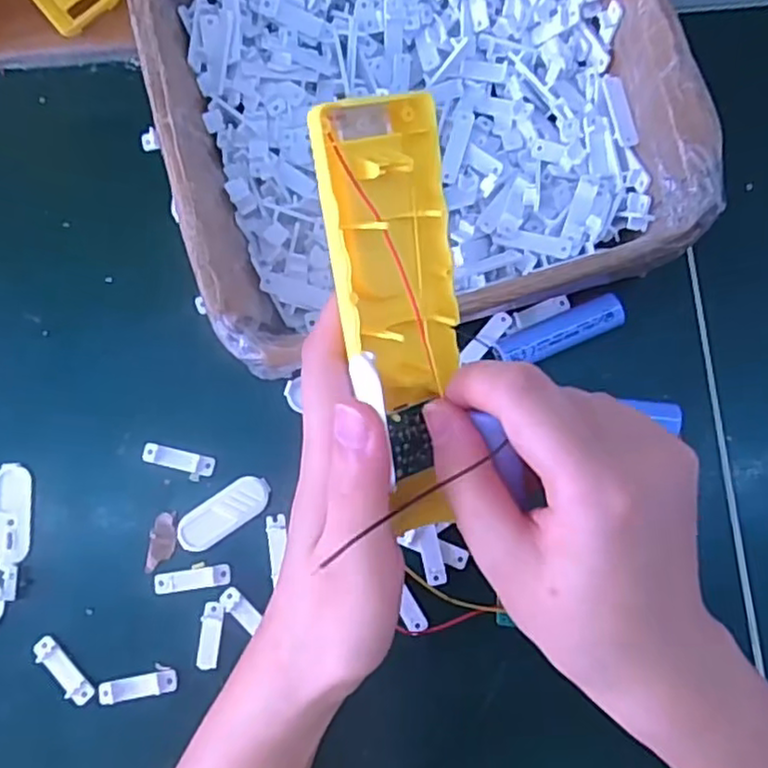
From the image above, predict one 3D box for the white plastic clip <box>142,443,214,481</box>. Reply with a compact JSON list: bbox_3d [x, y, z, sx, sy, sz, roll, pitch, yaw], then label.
[{"bbox_3d":[-0.106,0.040,0.344,0.036,0.004,0.013,13,80,4],"label":"white plastic clip"}]

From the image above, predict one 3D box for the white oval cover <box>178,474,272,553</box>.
[{"bbox_3d":[-0.080,0.064,0.338,0.049,0.006,0.021,-36,80,-5],"label":"white oval cover"}]

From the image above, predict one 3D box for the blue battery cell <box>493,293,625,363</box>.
[{"bbox_3d":[0.089,-0.025,0.346,0.066,0.021,0.018,-23,79,-3],"label":"blue battery cell"}]

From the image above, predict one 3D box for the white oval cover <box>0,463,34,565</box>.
[{"bbox_3d":[-0.189,0.066,0.341,0.019,0.005,0.049,-4,79,1],"label":"white oval cover"}]

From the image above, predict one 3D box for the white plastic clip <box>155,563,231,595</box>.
[{"bbox_3d":[-0.094,0.095,0.331,0.037,0.005,0.011,-9,79,0],"label":"white plastic clip"}]

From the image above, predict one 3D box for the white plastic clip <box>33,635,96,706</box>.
[{"bbox_3d":[-0.155,0.139,0.325,0.010,0.005,0.037,-44,81,-6],"label":"white plastic clip"}]

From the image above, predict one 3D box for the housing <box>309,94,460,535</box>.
[{"bbox_3d":[0.006,-0.021,0.230,0.040,0.019,0.143,-9,105,-2],"label":"housing"}]

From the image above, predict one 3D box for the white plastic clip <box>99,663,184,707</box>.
[{"bbox_3d":[-0.117,0.145,0.323,0.040,0.005,0.012,-15,79,-1],"label":"white plastic clip"}]

